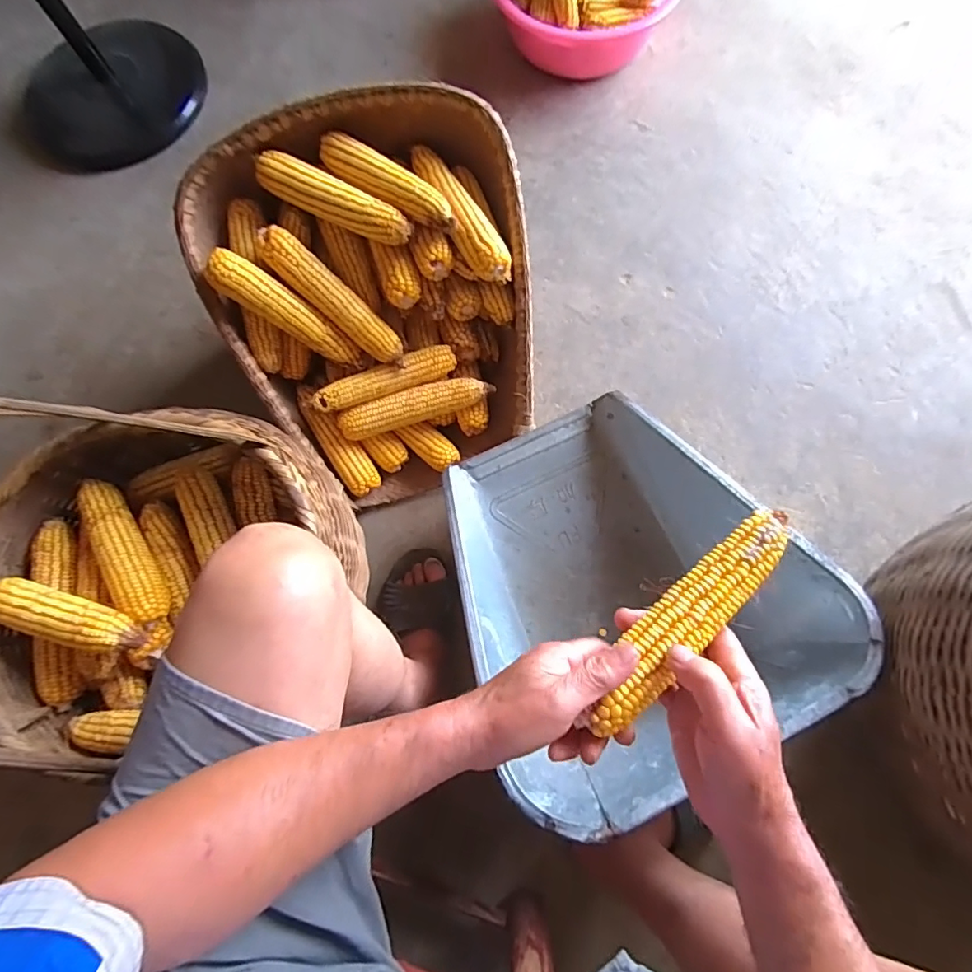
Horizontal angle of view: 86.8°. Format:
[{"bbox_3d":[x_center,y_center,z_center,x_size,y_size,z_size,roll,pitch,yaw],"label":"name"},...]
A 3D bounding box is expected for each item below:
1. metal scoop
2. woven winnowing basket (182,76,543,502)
[{"bbox_3d":[0.158,0.109,0.680,0.408,0.237,0.452,-28,77,-7],"label":"metal scoop"},{"bbox_3d":[-0.142,-0.245,0.745,0.416,0.310,0.417,-18,76,-5],"label":"woven winnowing basket"}]

